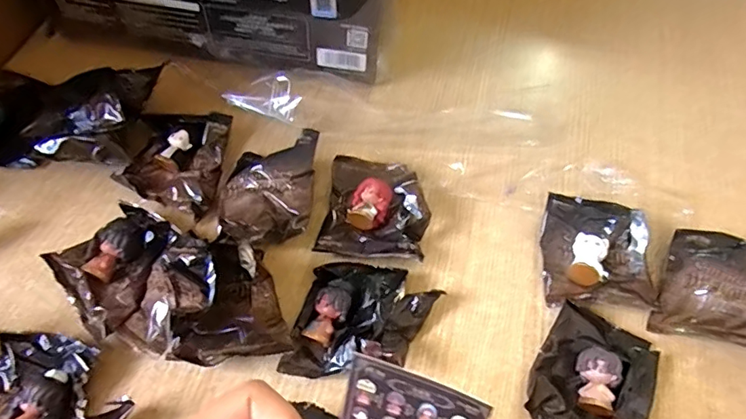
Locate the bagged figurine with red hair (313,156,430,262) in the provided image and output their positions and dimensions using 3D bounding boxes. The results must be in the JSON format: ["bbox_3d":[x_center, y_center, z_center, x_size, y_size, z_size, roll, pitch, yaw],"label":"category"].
[{"bbox_3d":[0.003,-0.002,0.391,0.077,0.026,0.087,9,58,3],"label":"bagged figurine with red hair"}]

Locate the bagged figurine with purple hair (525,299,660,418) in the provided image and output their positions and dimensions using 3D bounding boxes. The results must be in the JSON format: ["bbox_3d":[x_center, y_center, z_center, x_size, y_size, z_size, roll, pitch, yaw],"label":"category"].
[{"bbox_3d":[0.145,0.109,0.328,0.073,0.023,0.090,26,60,13],"label":"bagged figurine with purple hair"}]

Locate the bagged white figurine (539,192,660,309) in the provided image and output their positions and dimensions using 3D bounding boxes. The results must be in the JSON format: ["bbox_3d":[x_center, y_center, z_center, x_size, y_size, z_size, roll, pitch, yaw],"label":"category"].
[{"bbox_3d":[0.166,0.031,0.377,0.075,0.026,0.080,6,58,0],"label":"bagged white figurine"}]

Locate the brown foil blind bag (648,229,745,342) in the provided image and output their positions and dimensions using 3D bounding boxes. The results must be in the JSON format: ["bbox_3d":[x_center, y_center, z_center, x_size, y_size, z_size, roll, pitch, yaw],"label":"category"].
[{"bbox_3d":[0.244,0.050,0.362,0.073,0.034,0.080,13,58,5],"label":"brown foil blind bag"}]

